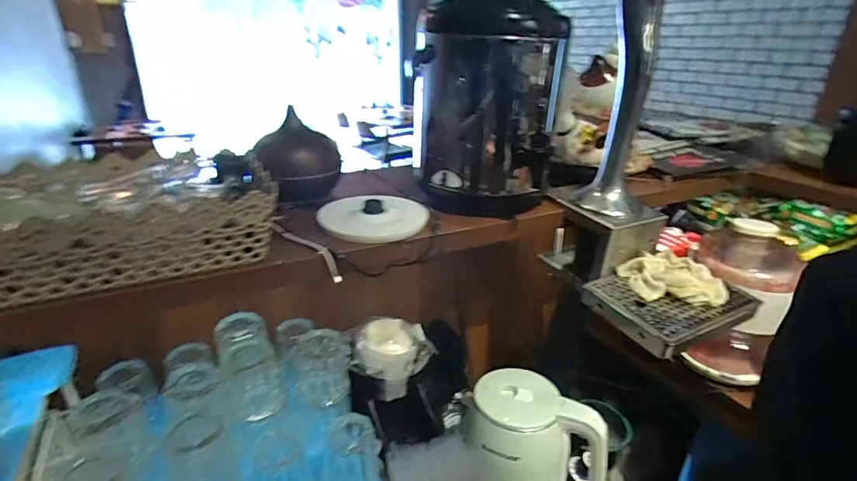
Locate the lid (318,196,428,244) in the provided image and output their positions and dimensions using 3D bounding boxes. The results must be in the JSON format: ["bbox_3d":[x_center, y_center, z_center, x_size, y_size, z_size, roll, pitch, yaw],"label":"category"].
[{"bbox_3d":[-0.083,-0.039,0.700,0.160,0.030,0.160,1,24,0],"label":"lid"}]

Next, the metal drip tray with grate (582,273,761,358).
[{"bbox_3d":[0.382,0.093,0.713,0.237,0.036,0.160,-12,26,-26],"label":"metal drip tray with grate"}]

